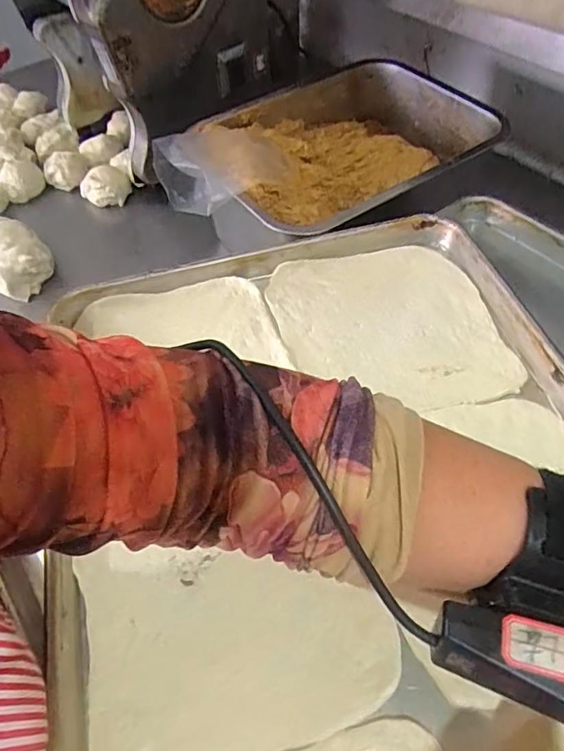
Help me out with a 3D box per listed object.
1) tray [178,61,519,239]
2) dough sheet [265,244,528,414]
[{"bbox_3d":[0.079,-0.281,0.650,0.349,0.093,0.263,-29,59,-18],"label":"tray"},{"bbox_3d":[0.094,-0.047,0.468,0.187,0.008,0.187,-11,55,-6],"label":"dough sheet"}]

